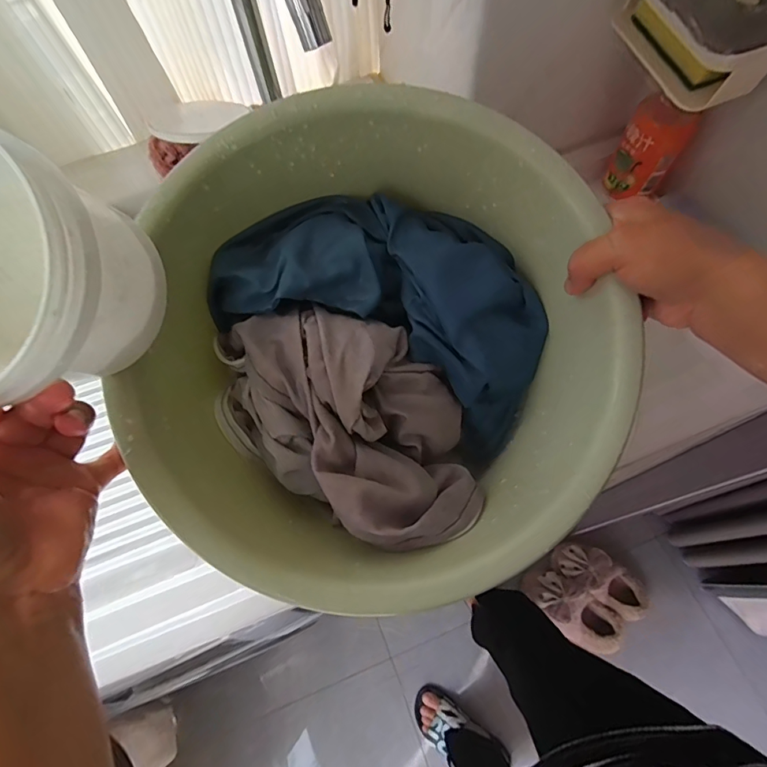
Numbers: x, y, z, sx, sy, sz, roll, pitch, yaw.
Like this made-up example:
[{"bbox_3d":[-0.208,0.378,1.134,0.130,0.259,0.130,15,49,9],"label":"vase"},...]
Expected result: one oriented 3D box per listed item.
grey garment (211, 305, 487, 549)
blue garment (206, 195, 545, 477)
[{"bbox_3d":[-0.025,0.020,0.335,0.235,0.081,0.140,35,71,11],"label":"grey garment"},{"bbox_3d":[0.011,-0.072,0.380,0.272,0.102,0.162,26,70,8],"label":"blue garment"}]

